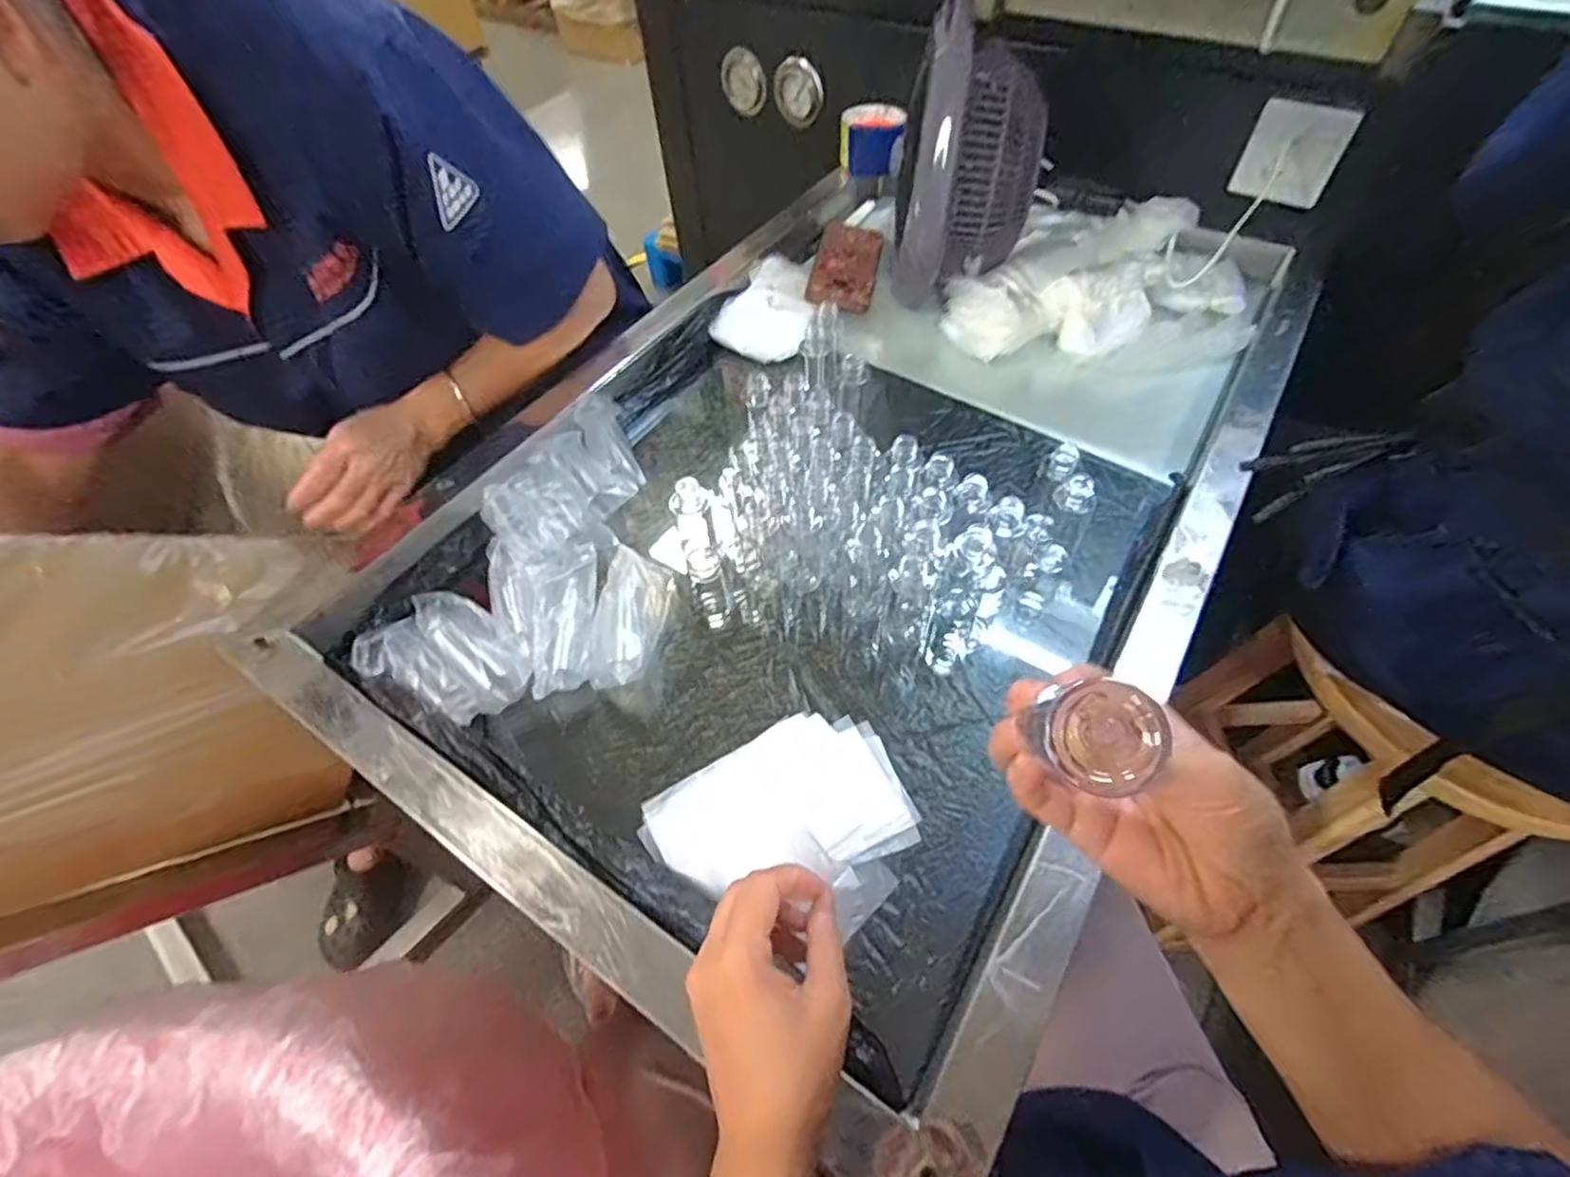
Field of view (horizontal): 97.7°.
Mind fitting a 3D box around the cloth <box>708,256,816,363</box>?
[{"bbox_3d":[-0.017,-0.323,0.786,0.105,0.025,0.160,15,57,13],"label":"cloth"}]

